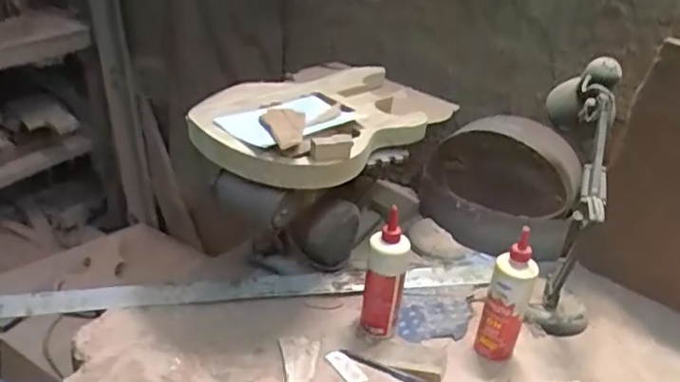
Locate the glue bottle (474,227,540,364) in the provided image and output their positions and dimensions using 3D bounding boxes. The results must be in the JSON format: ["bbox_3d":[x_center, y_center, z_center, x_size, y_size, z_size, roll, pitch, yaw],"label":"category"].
[{"bbox_3d":[0.272,0.172,0.962,0.063,0.208,0.055,28,37,33],"label":"glue bottle"}]

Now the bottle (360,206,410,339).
[{"bbox_3d":[0.076,0.135,0.986,0.068,0.203,0.064,12,31,11],"label":"bottle"}]

